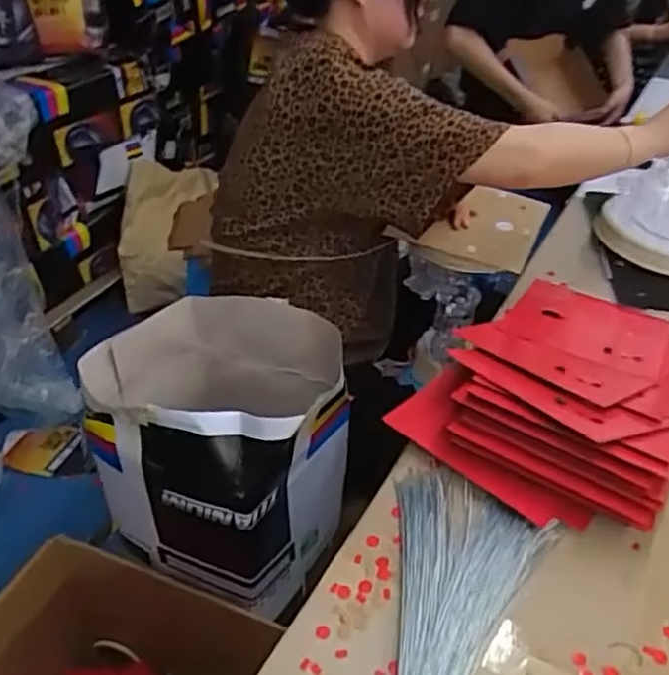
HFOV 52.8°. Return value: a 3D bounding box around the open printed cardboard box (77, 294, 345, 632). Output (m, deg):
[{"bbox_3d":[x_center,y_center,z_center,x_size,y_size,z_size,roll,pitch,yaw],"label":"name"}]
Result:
[{"bbox_3d":[-0.162,0.149,0.993,0.327,0.339,0.286,16,42,21],"label":"open printed cardboard box"}]

